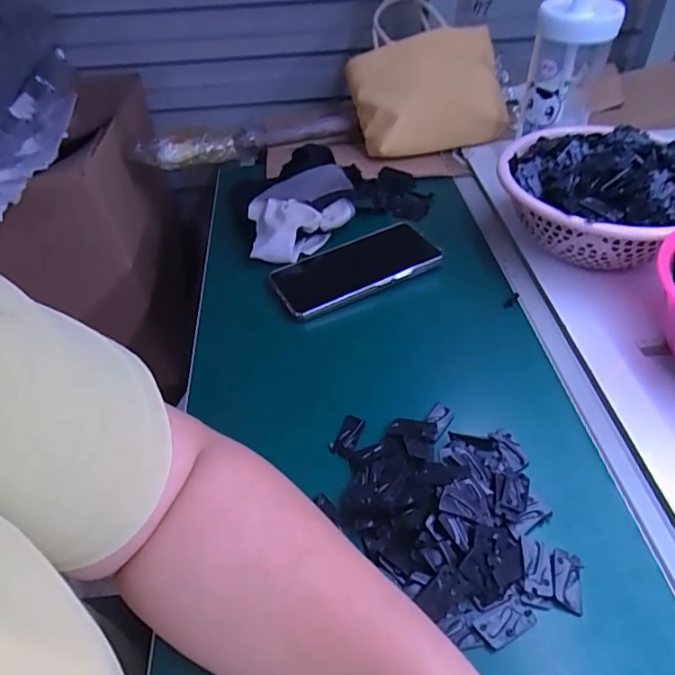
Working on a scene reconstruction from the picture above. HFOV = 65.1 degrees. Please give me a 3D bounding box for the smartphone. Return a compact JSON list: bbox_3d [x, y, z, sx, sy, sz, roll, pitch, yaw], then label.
[{"bbox_3d":[0.015,-0.075,0.531,0.161,0.012,0.084,-19,47,-15],"label":"smartphone"}]

